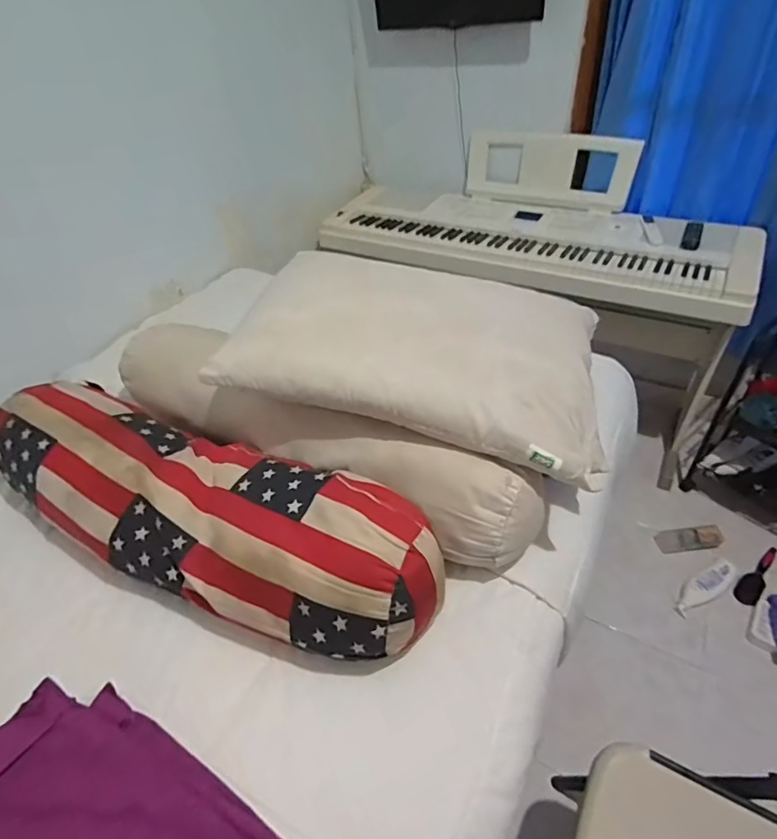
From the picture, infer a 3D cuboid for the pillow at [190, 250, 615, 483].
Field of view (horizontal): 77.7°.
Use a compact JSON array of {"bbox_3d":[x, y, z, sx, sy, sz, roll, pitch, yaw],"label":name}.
[{"bbox_3d":[0.044,-0.141,0.766,0.558,0.134,0.353,11,42,15],"label":"pillow"}]

